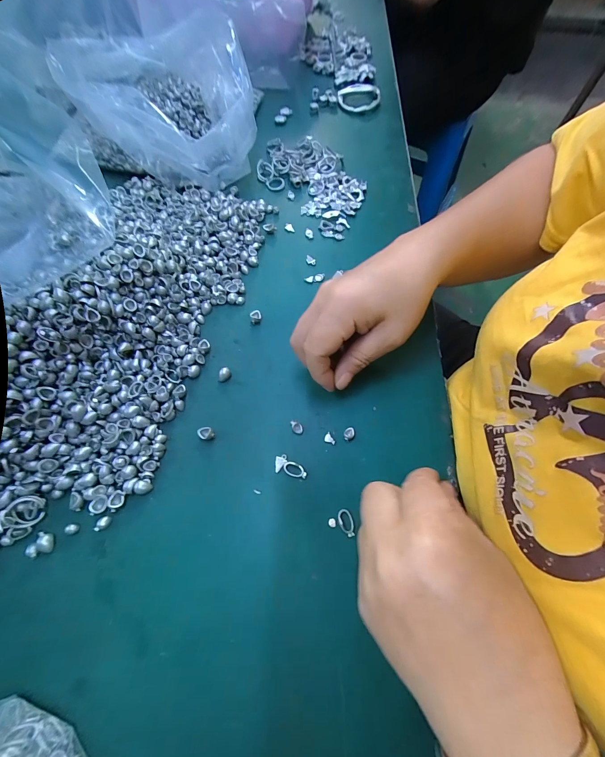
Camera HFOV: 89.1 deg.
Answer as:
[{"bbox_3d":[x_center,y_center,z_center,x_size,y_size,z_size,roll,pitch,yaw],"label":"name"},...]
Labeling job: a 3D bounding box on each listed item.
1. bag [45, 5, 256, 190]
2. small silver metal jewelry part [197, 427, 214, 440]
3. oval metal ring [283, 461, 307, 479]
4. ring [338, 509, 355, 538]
[{"bbox_3d":[-0.161,-0.320,0.359,0.197,0.091,0.177,-10,66,-6],"label":"bag"},{"bbox_3d":[-0.076,0.044,0.243,0.011,0.006,0.012,1,66,-1],"label":"small silver metal jewelry part"},{"bbox_3d":[-0.005,0.069,0.231,0.018,0.004,0.010,19,66,7],"label":"oval metal ring"},{"bbox_3d":[0.031,0.101,0.216,0.010,0.004,0.018,-12,66,-7],"label":"ring"}]

